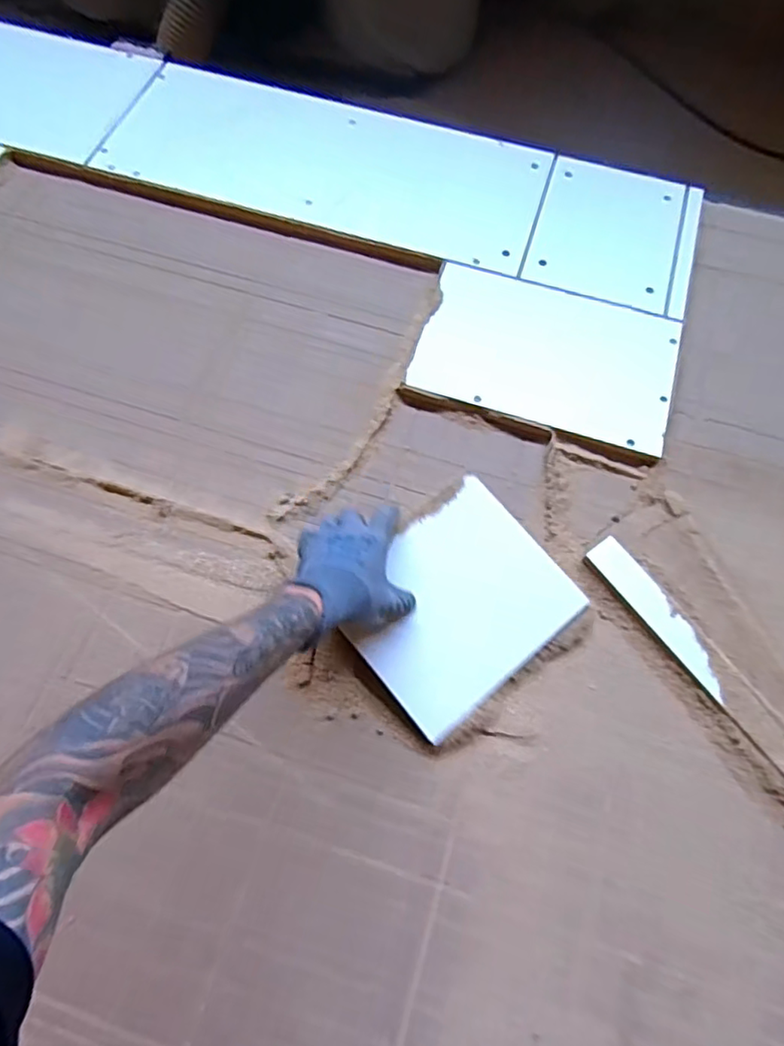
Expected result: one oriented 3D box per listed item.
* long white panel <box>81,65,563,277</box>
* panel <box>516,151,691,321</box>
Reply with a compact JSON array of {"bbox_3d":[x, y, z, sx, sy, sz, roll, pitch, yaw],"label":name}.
[{"bbox_3d":[-0.113,-0.594,0.973,0.698,0.021,0.300,20,67,6],"label":"long white panel"},{"bbox_3d":[0.332,-0.455,0.914,0.206,0.012,0.291,18,67,5],"label":"panel"}]

